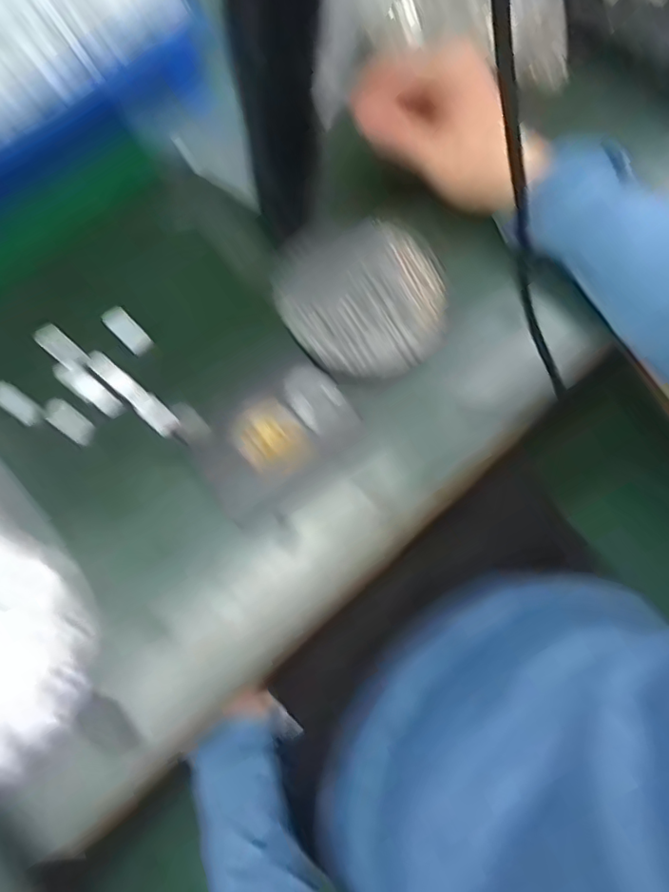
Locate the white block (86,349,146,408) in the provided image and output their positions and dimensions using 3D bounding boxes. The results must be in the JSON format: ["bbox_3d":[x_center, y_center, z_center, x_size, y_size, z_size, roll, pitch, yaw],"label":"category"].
[{"bbox_3d":[-0.153,-0.048,0.379,0.050,0.009,0.013,40,79,11],"label":"white block"}]

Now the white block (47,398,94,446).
[{"bbox_3d":[-0.185,-0.017,0.377,0.038,0.007,0.017,44,79,-4],"label":"white block"}]

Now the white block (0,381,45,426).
[{"bbox_3d":[-0.217,-0.029,0.369,0.038,0.008,0.014,41,78,-9],"label":"white block"}]

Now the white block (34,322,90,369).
[{"bbox_3d":[-0.191,-0.069,0.380,0.038,0.009,0.017,43,79,-9],"label":"white block"}]

